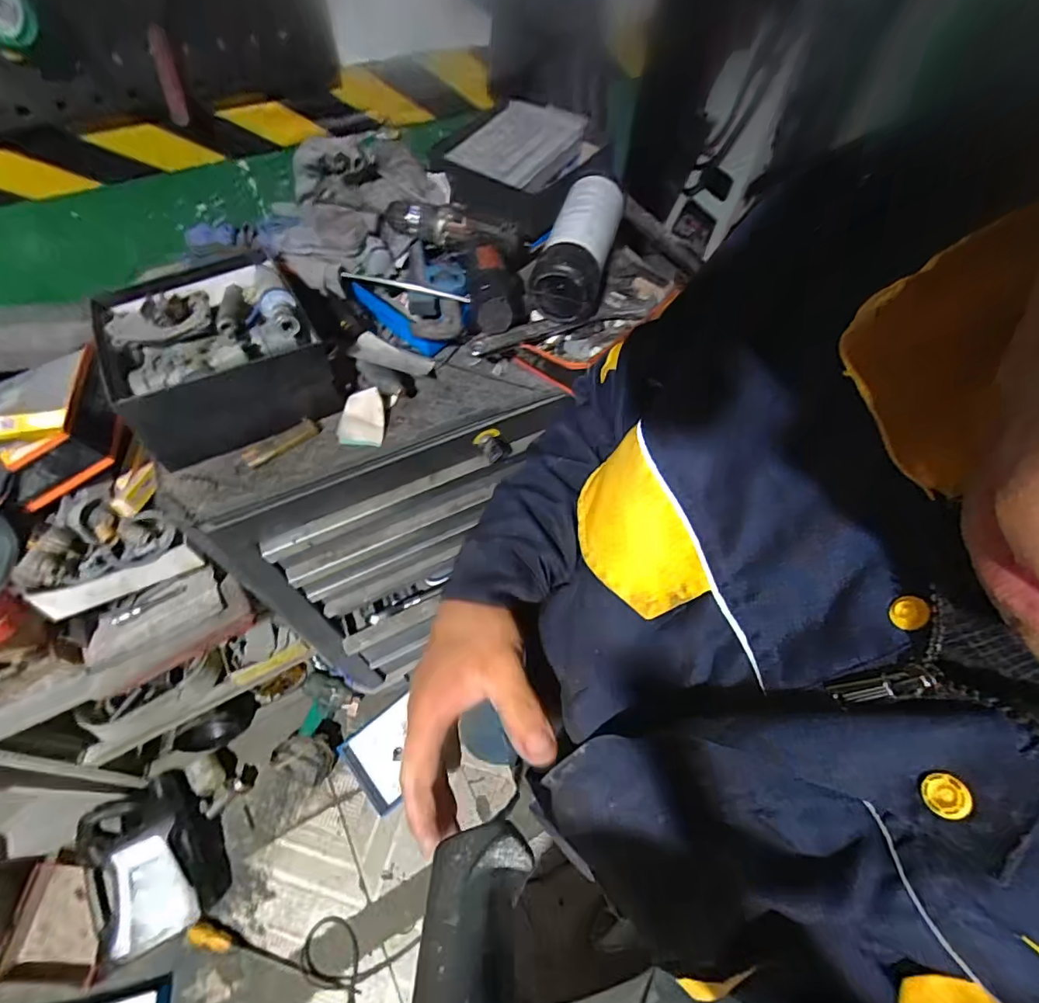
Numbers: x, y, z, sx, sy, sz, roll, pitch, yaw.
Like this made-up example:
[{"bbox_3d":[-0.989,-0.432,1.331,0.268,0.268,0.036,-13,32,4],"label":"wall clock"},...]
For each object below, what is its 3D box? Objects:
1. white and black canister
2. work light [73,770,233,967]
[{"bbox_3d":[0.081,-0.334,0.647,0.084,0.081,0.224,14,59,5],"label":"white and black canister"},{"bbox_3d":[-0.834,0.820,1.142,0.258,0.116,0.319,-26,64,-18],"label":"work light"}]

